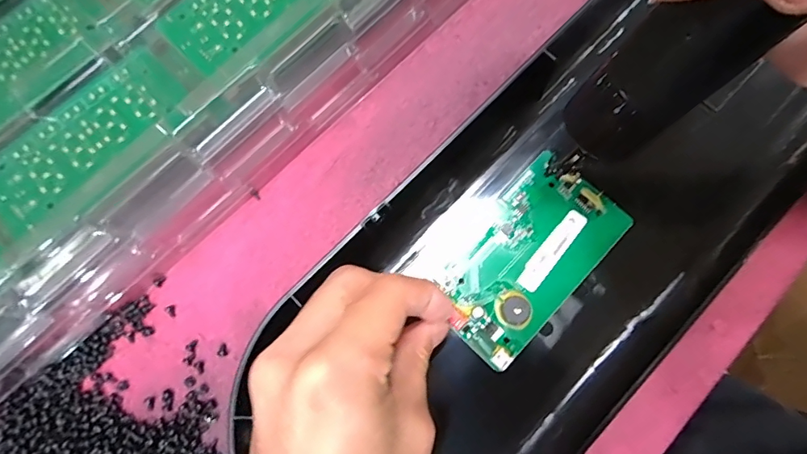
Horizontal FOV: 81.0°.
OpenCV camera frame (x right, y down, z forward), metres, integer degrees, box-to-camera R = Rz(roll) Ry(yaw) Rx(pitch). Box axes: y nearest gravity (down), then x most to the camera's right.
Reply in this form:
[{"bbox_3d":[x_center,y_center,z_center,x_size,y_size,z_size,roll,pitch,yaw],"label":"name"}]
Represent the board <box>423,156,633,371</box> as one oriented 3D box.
[{"bbox_3d":[0.063,0.014,0.247,0.104,0.009,0.063,-44,80,-10],"label":"board"}]

